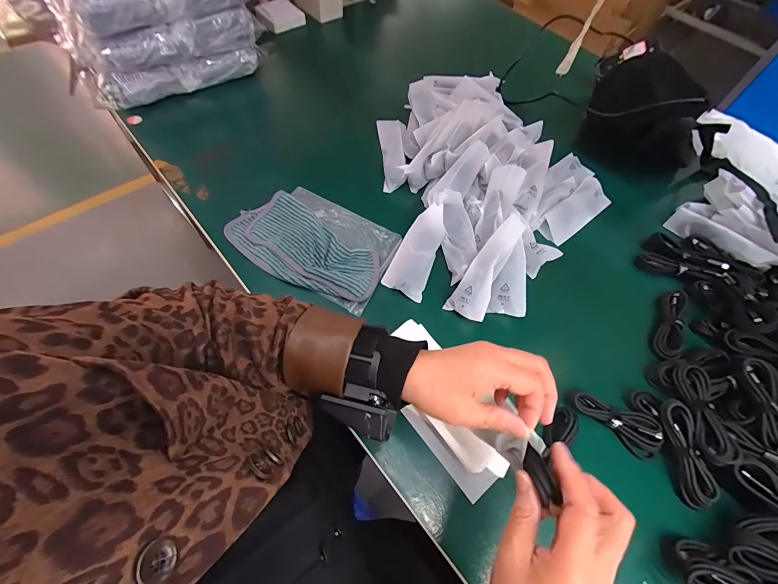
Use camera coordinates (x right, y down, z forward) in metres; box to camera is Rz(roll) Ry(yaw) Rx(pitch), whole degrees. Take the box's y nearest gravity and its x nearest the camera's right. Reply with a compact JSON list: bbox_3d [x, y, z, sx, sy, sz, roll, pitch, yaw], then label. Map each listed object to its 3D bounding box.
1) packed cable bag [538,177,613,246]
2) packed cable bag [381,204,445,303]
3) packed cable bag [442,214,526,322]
[{"bbox_3d":[0.315,-0.135,0.578,0.154,0.014,0.057,-38,98,-17],"label":"packed cable bag"},{"bbox_3d":[0.042,-0.063,0.503,0.058,0.032,0.146,20,61,7],"label":"packed cable bag"},{"bbox_3d":[0.139,-0.033,0.474,0.049,0.020,0.153,31,84,13],"label":"packed cable bag"}]

